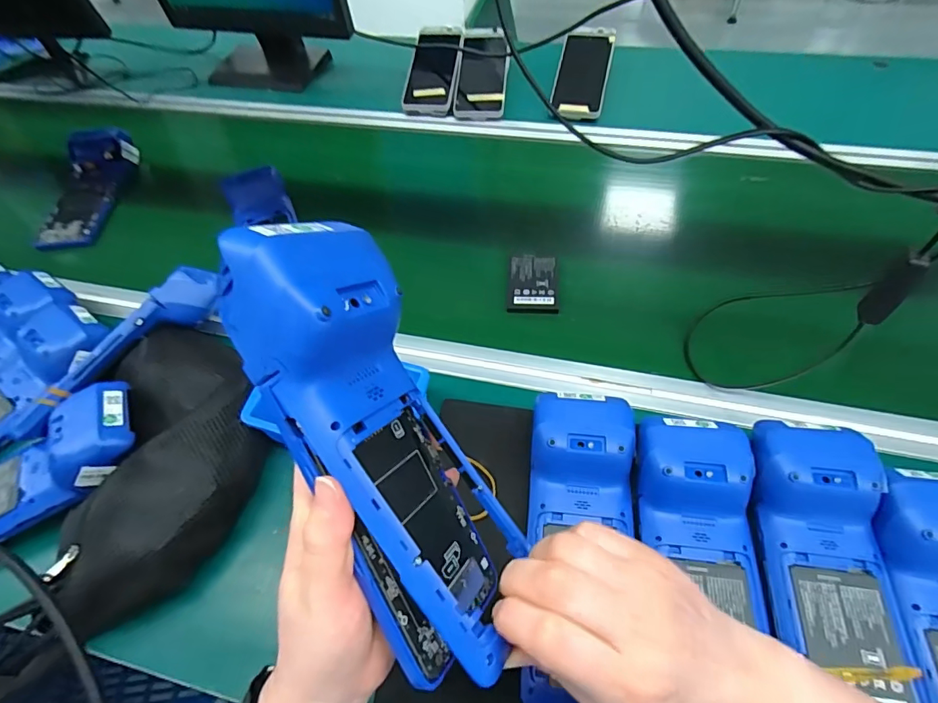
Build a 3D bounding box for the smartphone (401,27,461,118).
[{"bbox_3d":[-0.060,-0.482,0.812,0.081,0.012,0.184,7,75,9],"label":"smartphone"}]

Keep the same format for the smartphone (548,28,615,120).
[{"bbox_3d":[0.184,-0.454,0.773,0.081,0.017,0.179,10,74,11],"label":"smartphone"}]

